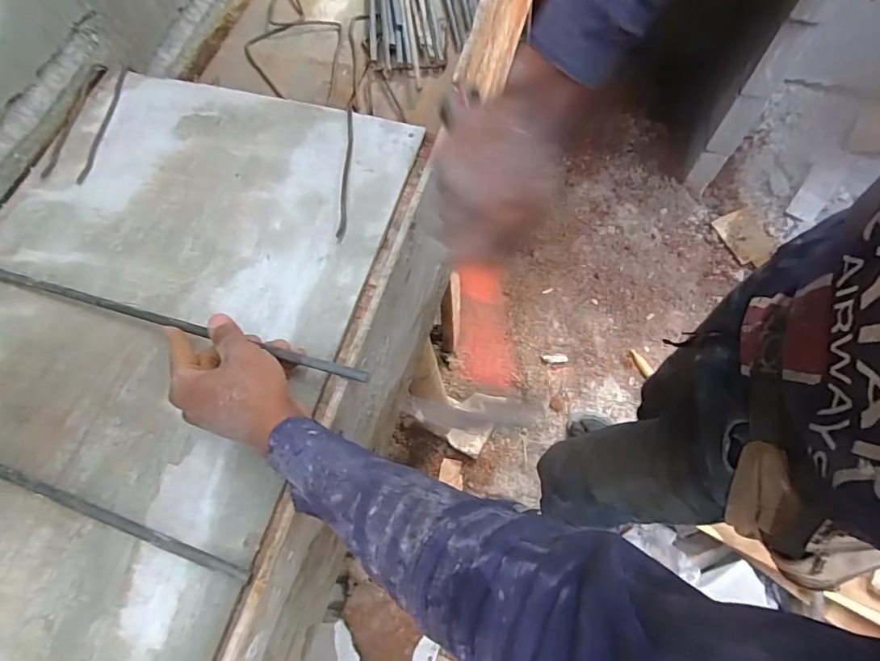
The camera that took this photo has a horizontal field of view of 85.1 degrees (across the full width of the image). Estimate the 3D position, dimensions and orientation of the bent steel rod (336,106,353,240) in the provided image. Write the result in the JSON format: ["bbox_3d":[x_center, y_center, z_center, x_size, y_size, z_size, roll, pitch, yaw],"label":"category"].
[{"bbox_3d":[-0.102,-0.176,0.520,0.009,0.006,0.181,-1,67,1],"label":"bent steel rod"}]

